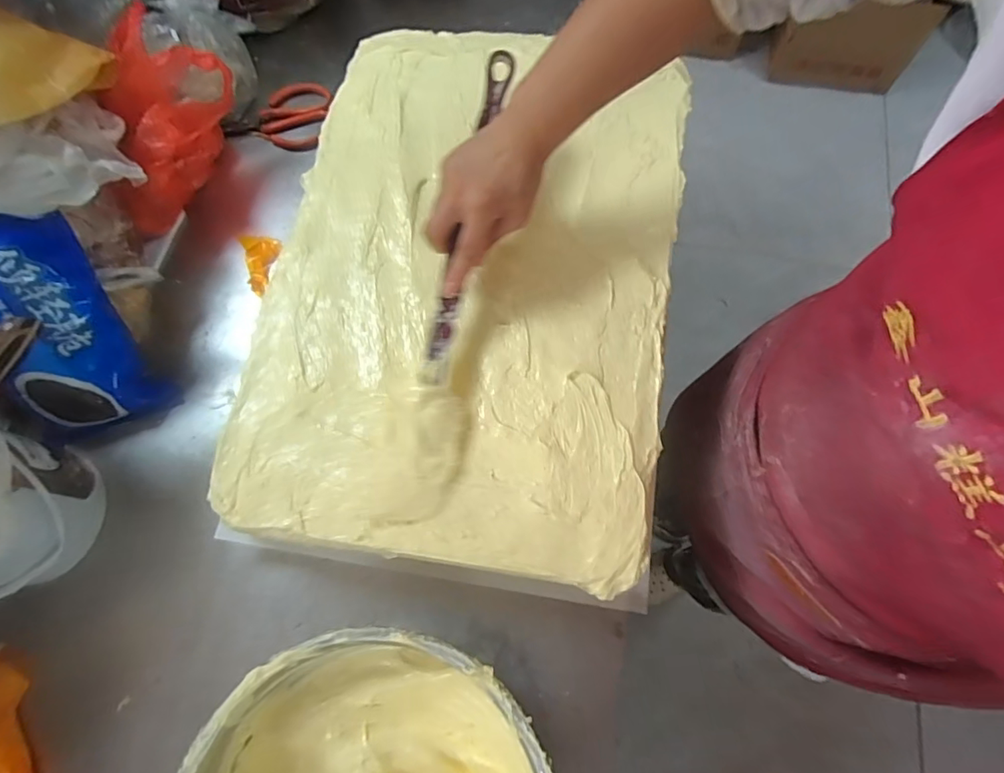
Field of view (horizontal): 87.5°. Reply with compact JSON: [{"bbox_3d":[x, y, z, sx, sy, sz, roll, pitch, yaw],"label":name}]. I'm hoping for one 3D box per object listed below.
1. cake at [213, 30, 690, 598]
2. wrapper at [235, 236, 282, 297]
[{"bbox_3d":[-0.027,-0.108,0.477,0.351,0.033,0.526,9,71,5],"label":"cake"},{"bbox_3d":[-0.270,-0.145,0.594,0.042,0.016,0.079,-22,72,-6],"label":"wrapper"}]

